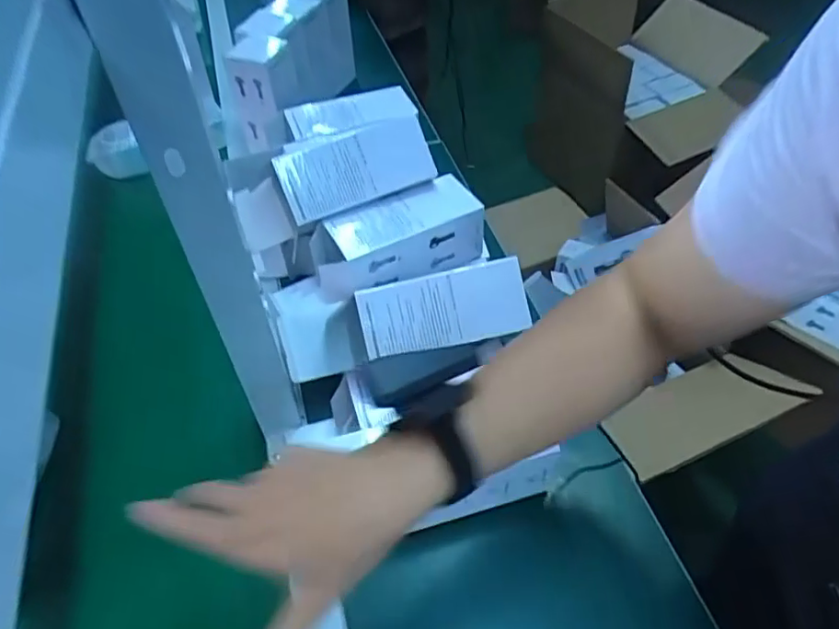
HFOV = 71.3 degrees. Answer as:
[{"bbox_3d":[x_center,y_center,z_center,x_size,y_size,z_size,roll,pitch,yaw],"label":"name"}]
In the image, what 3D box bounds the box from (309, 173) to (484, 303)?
[{"bbox_3d":[-0.024,-0.082,0.633,0.188,0.072,0.065,-21,53,-15],"label":"box"}]

